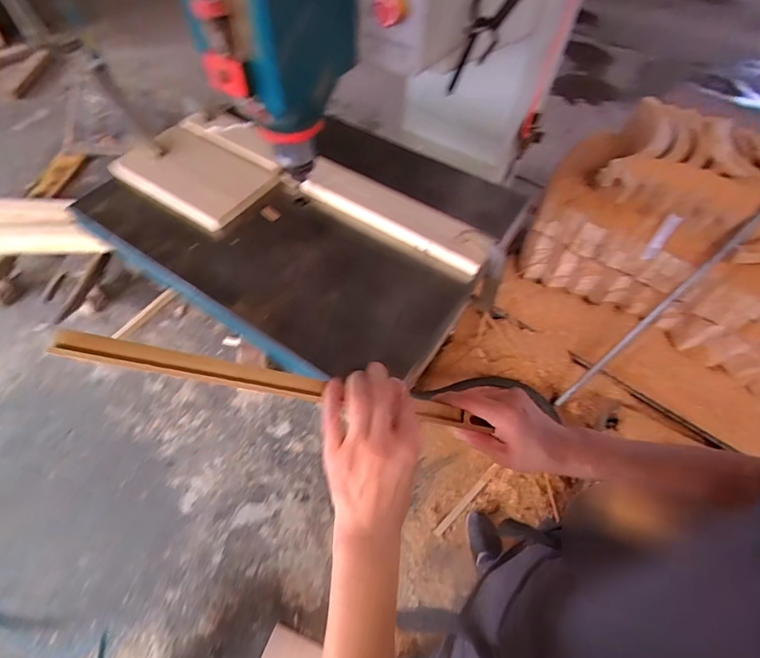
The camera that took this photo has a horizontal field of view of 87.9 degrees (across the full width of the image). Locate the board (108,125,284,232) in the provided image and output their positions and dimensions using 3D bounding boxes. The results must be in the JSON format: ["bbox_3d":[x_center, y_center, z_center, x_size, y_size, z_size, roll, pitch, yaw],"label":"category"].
[{"bbox_3d":[-0.410,-0.347,0.877,0.343,0.032,0.197,32,61,18],"label":"board"}]

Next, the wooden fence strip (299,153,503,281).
[{"bbox_3d":[0.026,-0.234,0.809,0.421,0.067,0.099,31,63,16],"label":"wooden fence strip"}]

